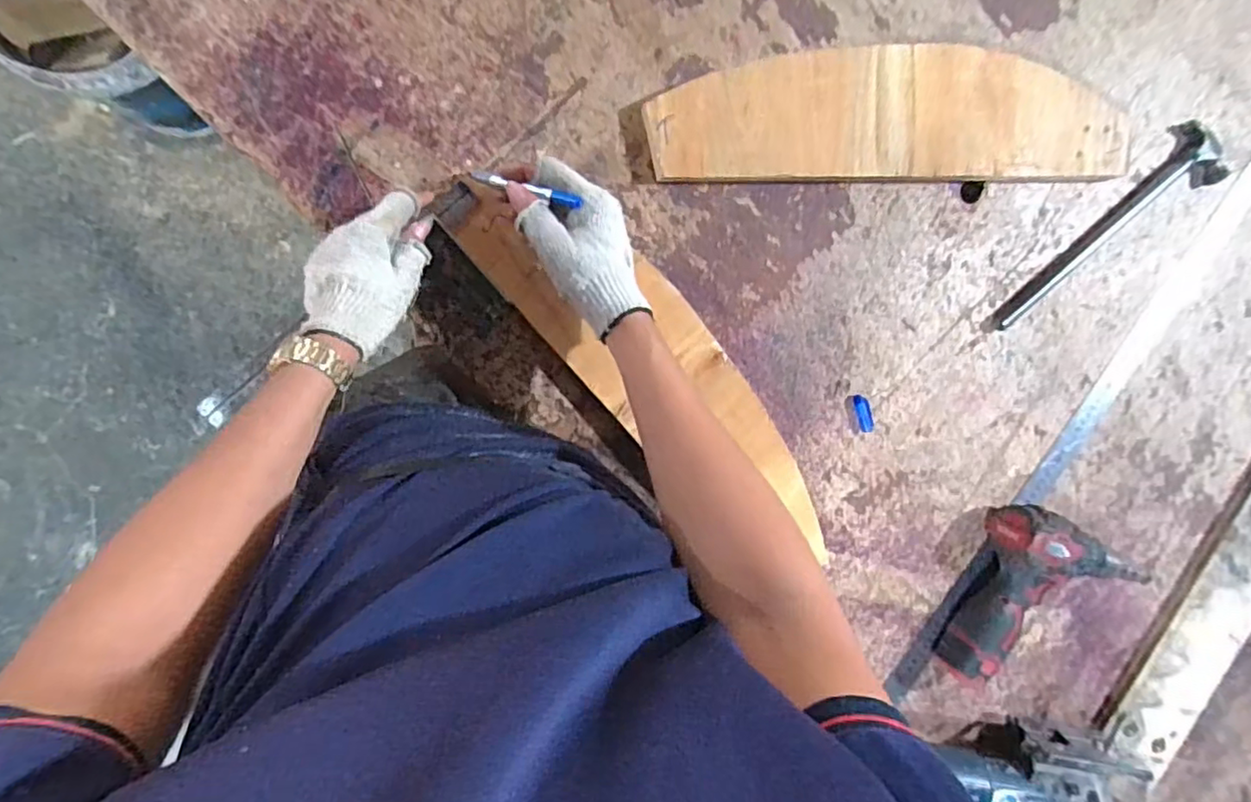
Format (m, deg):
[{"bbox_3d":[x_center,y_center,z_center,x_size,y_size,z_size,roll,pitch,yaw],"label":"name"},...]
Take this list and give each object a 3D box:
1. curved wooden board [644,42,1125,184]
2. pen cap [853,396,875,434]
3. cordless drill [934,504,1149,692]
[{"bbox_3d":[0.261,-0.274,0.604,0.483,0.023,0.119,-3,97,-9],"label":"curved wooden board"},{"bbox_3d":[0.246,0.013,0.647,0.017,0.008,0.041,-17,99,-7],"label":"pen cap"},{"bbox_3d":[0.451,0.238,0.663,0.207,0.060,0.201,28,91,-11],"label":"cordless drill"}]

